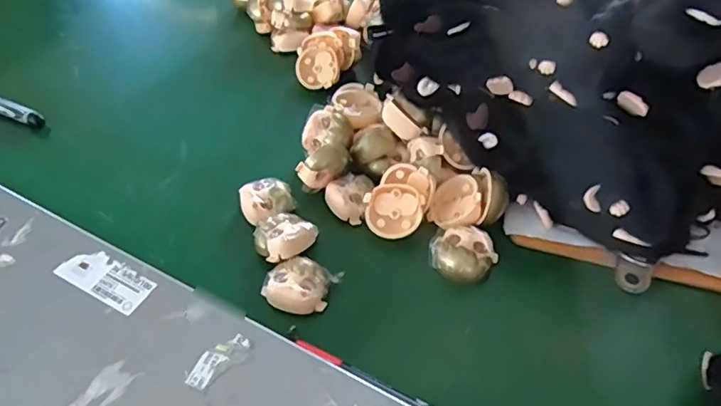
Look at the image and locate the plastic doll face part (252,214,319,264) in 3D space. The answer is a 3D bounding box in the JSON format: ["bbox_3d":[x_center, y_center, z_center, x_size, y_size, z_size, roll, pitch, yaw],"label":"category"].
[{"bbox_3d":[-0.065,0.027,0.463,0.045,0.024,0.048,-1,49,1],"label":"plastic doll face part"}]

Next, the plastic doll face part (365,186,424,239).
[{"bbox_3d":[0.029,0.008,0.477,0.048,0.013,0.048,-1,80,6],"label":"plastic doll face part"}]

